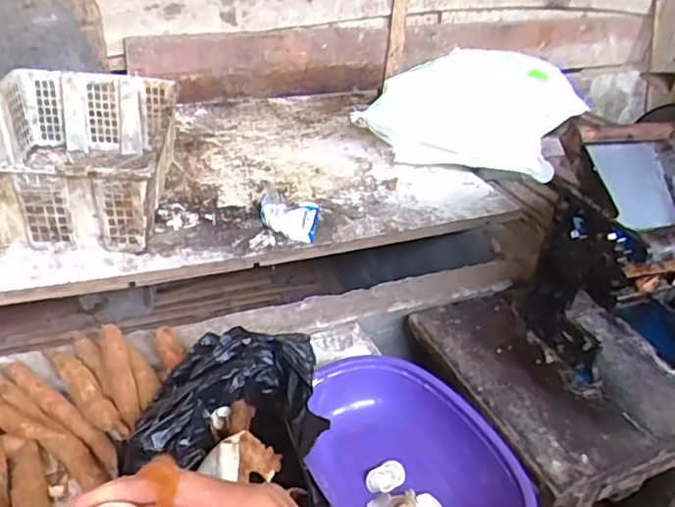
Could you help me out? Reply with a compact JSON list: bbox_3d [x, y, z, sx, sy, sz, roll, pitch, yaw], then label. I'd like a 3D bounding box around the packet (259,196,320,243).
[{"bbox_3d":[-0.092,-0.064,1.088,0.121,0.065,0.046,19,36,18],"label":"packet"}]

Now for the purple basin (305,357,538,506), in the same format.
[{"bbox_3d":[0.071,0.247,0.688,0.211,0.079,0.295,-18,41,-31],"label":"purple basin"}]

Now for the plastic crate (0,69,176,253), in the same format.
[{"bbox_3d":[-0.485,-0.197,1.108,0.329,0.158,0.463,1,35,-8],"label":"plastic crate"}]

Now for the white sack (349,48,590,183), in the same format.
[{"bbox_3d":[0.339,-0.357,1.444,0.473,0.211,0.377,17,36,15],"label":"white sack"}]

